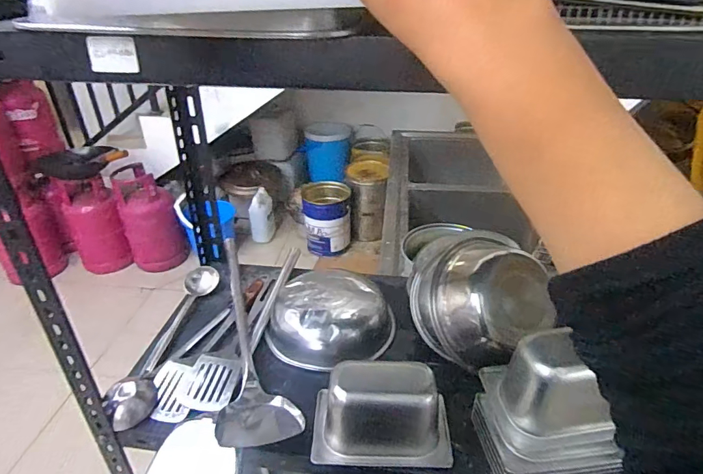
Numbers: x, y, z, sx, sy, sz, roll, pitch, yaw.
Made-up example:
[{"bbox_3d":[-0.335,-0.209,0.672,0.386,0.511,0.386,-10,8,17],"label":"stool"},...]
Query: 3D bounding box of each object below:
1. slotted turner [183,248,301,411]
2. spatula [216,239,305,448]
[{"bbox_3d":[-0.165,0.132,0.768,0.069,0.031,0.367,7,34,13],"label":"slotted turner"},{"bbox_3d":[-0.183,0.144,0.749,0.104,0.034,0.484,-11,34,-15],"label":"spatula"}]

